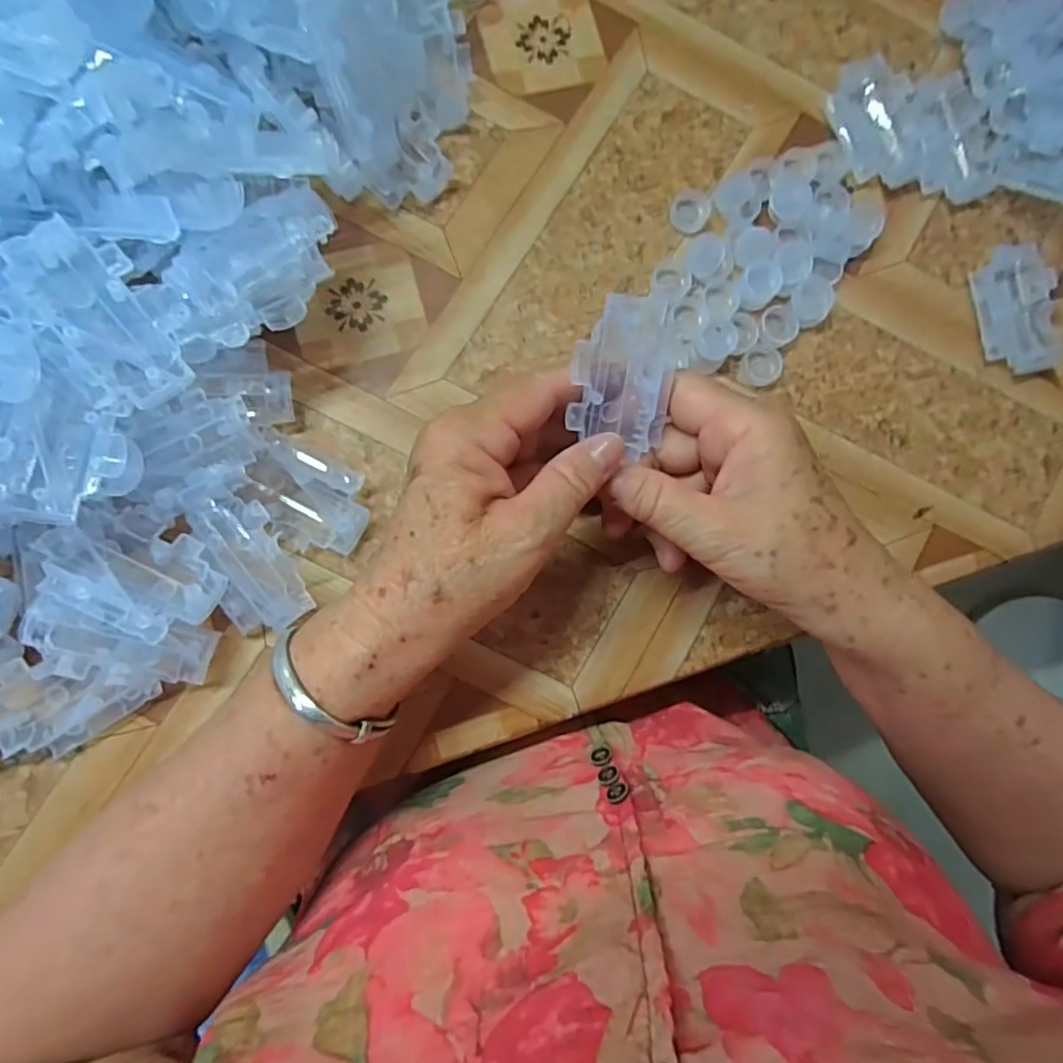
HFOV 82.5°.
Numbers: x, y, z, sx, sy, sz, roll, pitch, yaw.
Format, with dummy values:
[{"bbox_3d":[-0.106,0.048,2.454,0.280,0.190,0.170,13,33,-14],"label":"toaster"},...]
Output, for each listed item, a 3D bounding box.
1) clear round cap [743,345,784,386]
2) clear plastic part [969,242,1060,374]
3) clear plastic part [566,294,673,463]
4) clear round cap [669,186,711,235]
[{"bbox_3d":[0.122,-0.088,0.322,0.021,0.008,0.020,1,84,-7],"label":"clear round cap"},{"bbox_3d":[0.268,-0.123,0.337,0.044,0.012,0.069,-1,84,-7],"label":"clear plastic part"},{"bbox_3d":[0.037,-0.064,0.249,0.036,0.020,0.061,-8,119,-19],"label":"clear plastic part"},{"bbox_3d":[0.087,-0.174,0.328,0.021,0.004,0.027,22,82,-4],"label":"clear round cap"}]

